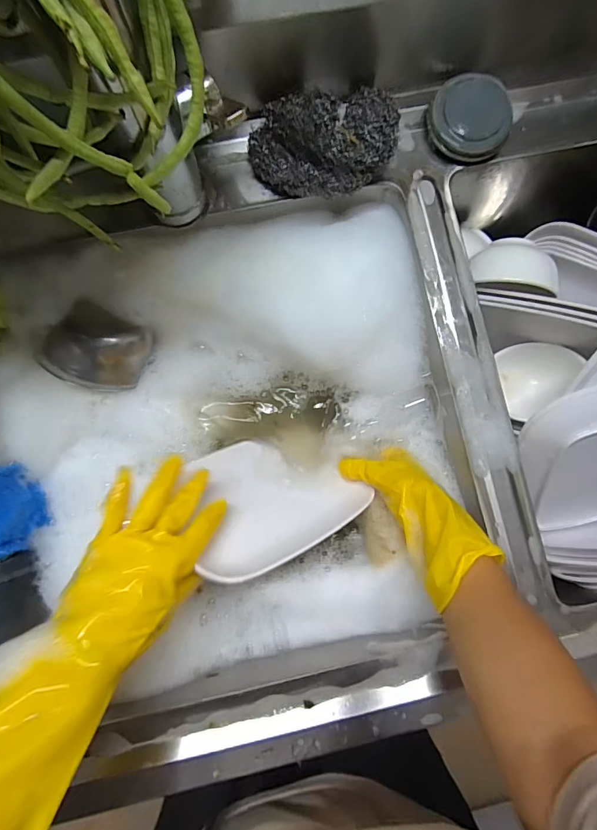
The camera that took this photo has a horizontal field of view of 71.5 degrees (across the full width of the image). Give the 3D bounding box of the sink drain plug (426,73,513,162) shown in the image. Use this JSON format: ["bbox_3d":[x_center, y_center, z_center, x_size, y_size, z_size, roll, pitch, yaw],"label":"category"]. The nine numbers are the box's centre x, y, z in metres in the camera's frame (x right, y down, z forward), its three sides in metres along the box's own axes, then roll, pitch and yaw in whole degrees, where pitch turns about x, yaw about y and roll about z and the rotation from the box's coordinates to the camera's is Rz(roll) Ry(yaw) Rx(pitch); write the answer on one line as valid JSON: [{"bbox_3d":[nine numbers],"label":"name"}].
[{"bbox_3d":[0.172,-0.298,0.417,0.081,0.039,0.075,0,86,-3],"label":"sink drain plug"}]

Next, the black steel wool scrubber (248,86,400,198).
[{"bbox_3d":[0.025,-0.258,0.404,0.137,0.056,0.086,-11,87,-3],"label":"black steel wool scrubber"}]

